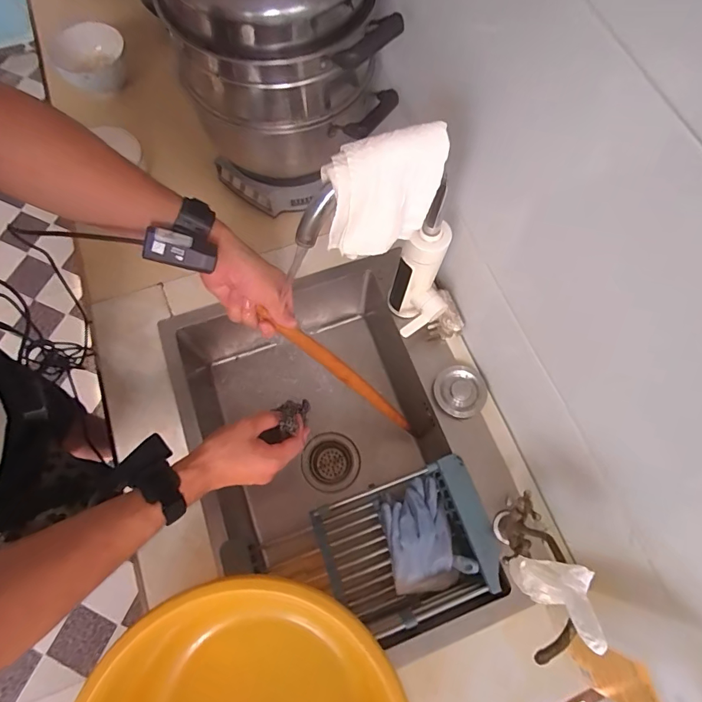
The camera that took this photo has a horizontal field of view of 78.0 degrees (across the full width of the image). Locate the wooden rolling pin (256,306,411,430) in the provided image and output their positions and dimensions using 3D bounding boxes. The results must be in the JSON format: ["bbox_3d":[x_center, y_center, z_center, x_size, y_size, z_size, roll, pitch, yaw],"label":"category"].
[{"bbox_3d":[-0.005,0.040,0.666,0.021,0.337,0.023,6,63,48],"label":"wooden rolling pin"}]

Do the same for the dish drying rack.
[{"bbox_3d":[0.080,0.294,0.657,0.242,0.077,0.189,-18,72,-7],"label":"dish drying rack"}]

